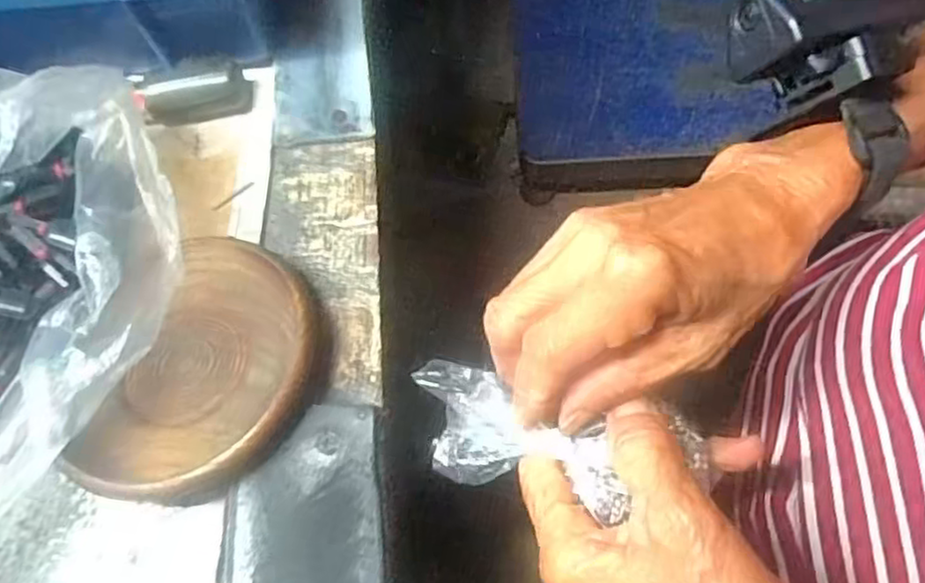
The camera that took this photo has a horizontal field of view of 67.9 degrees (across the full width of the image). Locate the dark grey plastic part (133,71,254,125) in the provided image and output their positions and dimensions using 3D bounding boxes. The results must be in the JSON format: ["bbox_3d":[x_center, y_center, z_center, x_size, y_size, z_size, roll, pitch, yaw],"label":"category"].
[{"bbox_3d":[-0.138,-0.101,0.353,0.055,0.022,0.015,-9,64,0],"label":"dark grey plastic part"}]

